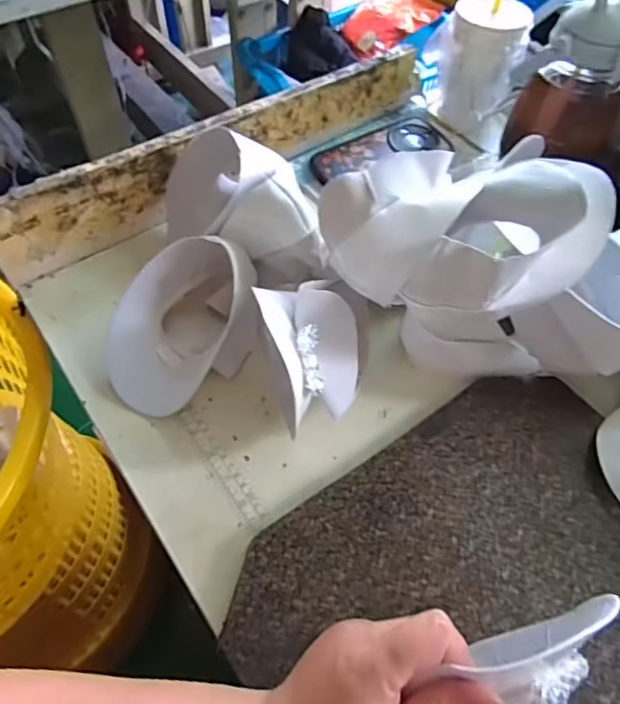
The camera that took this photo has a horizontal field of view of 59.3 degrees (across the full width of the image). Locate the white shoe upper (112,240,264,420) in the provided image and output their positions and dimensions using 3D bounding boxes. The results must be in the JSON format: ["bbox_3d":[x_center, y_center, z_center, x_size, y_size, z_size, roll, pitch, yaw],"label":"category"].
[{"bbox_3d":[-0.114,-0.031,0.483,0.116,0.081,0.155,37,62,24],"label":"white shoe upper"}]

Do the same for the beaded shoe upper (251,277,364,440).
[{"bbox_3d":[0.009,0.003,0.440,0.086,0.102,0.098,-11,55,-8],"label":"beaded shoe upper"}]

